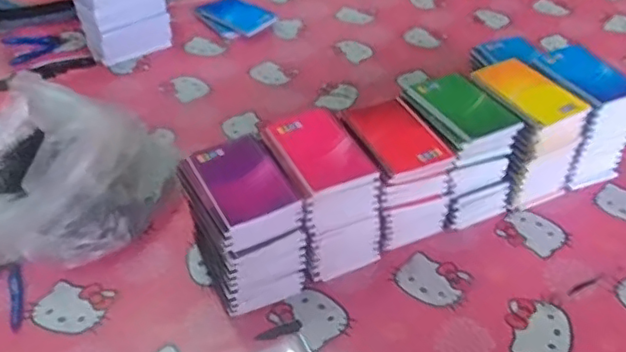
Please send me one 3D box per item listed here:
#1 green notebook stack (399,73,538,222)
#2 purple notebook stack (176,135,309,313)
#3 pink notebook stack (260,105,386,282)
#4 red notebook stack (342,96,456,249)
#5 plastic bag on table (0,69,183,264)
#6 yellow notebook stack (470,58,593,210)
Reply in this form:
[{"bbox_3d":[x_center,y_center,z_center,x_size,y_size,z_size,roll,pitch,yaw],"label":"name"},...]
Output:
[{"bbox_3d":[0.192,-0.034,0.803,0.114,0.150,0.135,-14,43,-18],"label":"green notebook stack"},{"bbox_3d":[-0.079,0.055,0.696,0.100,0.148,0.146,-18,45,-22],"label":"purple notebook stack"},{"bbox_3d":[0.007,0.022,0.736,0.107,0.150,0.137,-19,45,-23],"label":"pink notebook stack"},{"bbox_3d":[0.099,0.001,0.763,0.101,0.137,0.127,-18,45,-22],"label":"red notebook stack"},{"bbox_3d":[-0.337,-0.035,0.781,0.285,0.177,0.279,-6,41,-9],"label":"plastic bag on table"},{"bbox_3d":[0.272,-0.060,0.829,0.099,0.151,0.151,-23,47,-26],"label":"yellow notebook stack"}]

